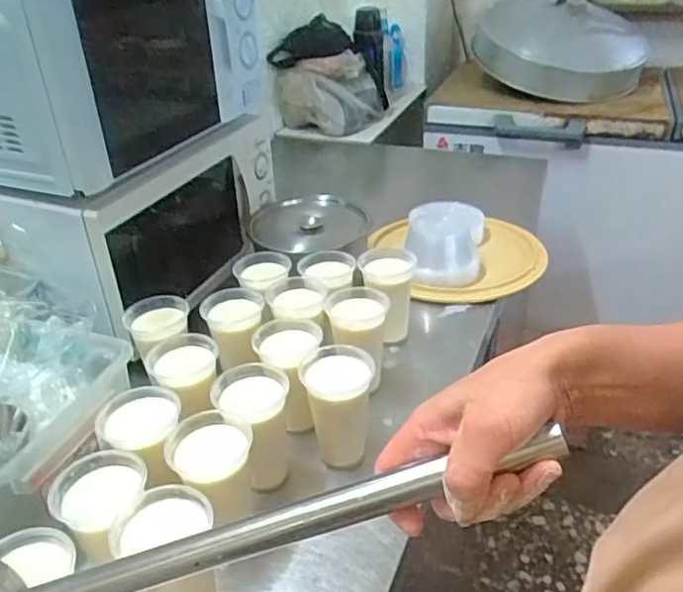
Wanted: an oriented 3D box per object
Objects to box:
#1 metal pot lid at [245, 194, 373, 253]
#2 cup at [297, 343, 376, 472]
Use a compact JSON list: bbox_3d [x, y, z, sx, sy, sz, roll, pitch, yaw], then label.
[{"bbox_3d":[-0.060,-0.132,1.108,0.207,0.034,0.210,-13,33,-14],"label":"metal pot lid"},{"bbox_3d":[-0.003,0.144,0.746,0.085,0.136,0.093,-2,32,3],"label":"cup"}]

